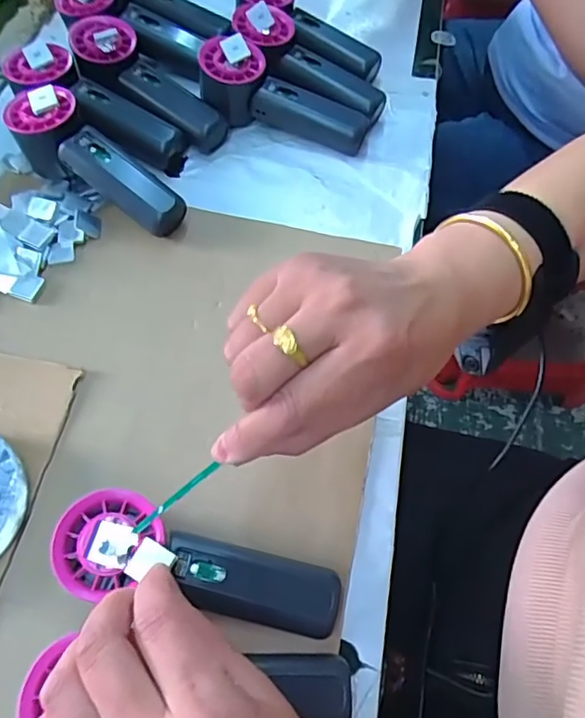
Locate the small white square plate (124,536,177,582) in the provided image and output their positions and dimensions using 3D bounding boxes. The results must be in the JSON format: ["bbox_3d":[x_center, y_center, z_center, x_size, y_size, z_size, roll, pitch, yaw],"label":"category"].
[{"bbox_3d":[-0.074,0.106,0.290,0.021,0.005,0.020,26,64,10],"label":"small white square plate"}]

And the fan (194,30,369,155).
[{"bbox_3d":[-0.007,-0.231,0.495,0.154,0.056,0.056,14,63,4],"label":"fan"}]

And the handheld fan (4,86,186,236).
[{"bbox_3d":[-0.159,-0.153,0.445,0.152,0.056,0.050,37,67,15],"label":"handheld fan"}]

